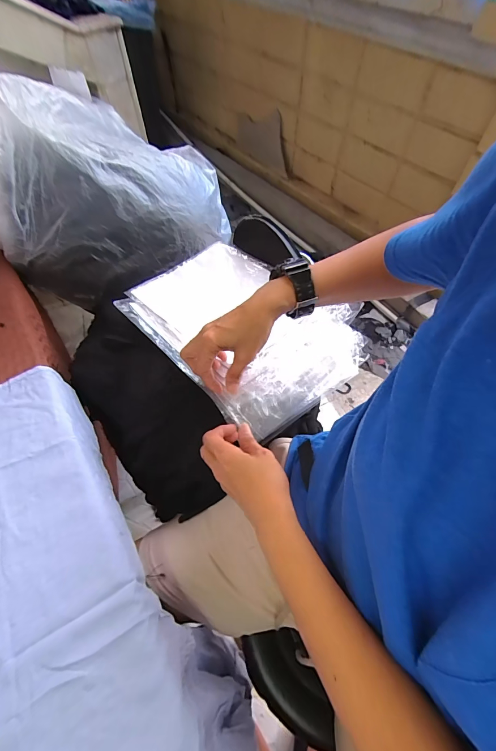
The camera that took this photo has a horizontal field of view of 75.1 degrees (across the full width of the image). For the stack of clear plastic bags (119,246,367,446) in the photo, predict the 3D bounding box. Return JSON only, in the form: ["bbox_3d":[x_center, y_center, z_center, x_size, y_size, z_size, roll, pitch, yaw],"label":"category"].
[{"bbox_3d":[-0.014,-0.092,0.519,0.243,0.033,0.362,-39,65,-22],"label":"stack of clear plastic bags"}]

